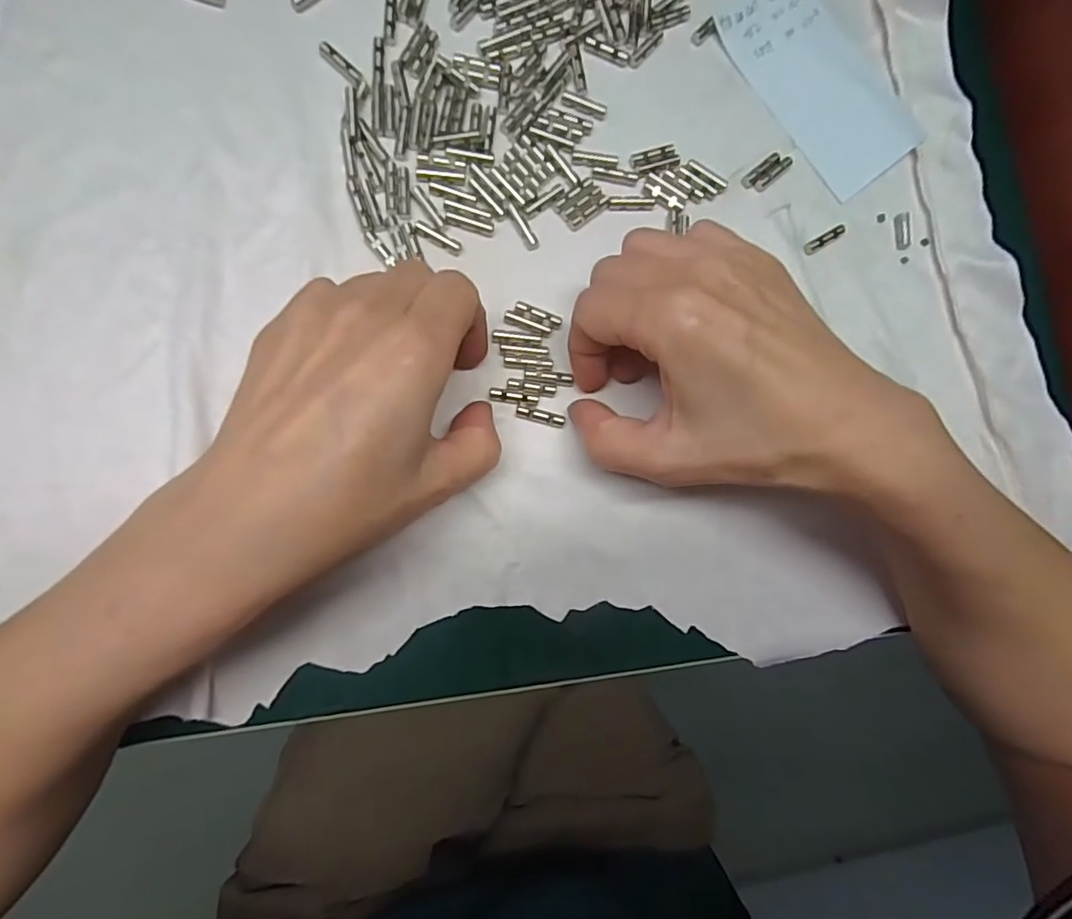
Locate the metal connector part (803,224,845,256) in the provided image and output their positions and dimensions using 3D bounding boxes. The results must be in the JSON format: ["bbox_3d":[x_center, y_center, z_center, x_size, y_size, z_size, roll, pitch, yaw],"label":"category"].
[{"bbox_3d":[0.132,-0.100,0.252,0.022,0.004,0.005,-32,92,-9],"label":"metal connector part"}]

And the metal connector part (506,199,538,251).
[{"bbox_3d":[-0.006,-0.098,0.231,0.006,0.004,0.021,-30,91,-9],"label":"metal connector part"}]

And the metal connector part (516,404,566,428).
[{"bbox_3d":[0.002,-0.017,0.227,0.021,0.004,0.005,14,85,-7],"label":"metal connector part"}]

